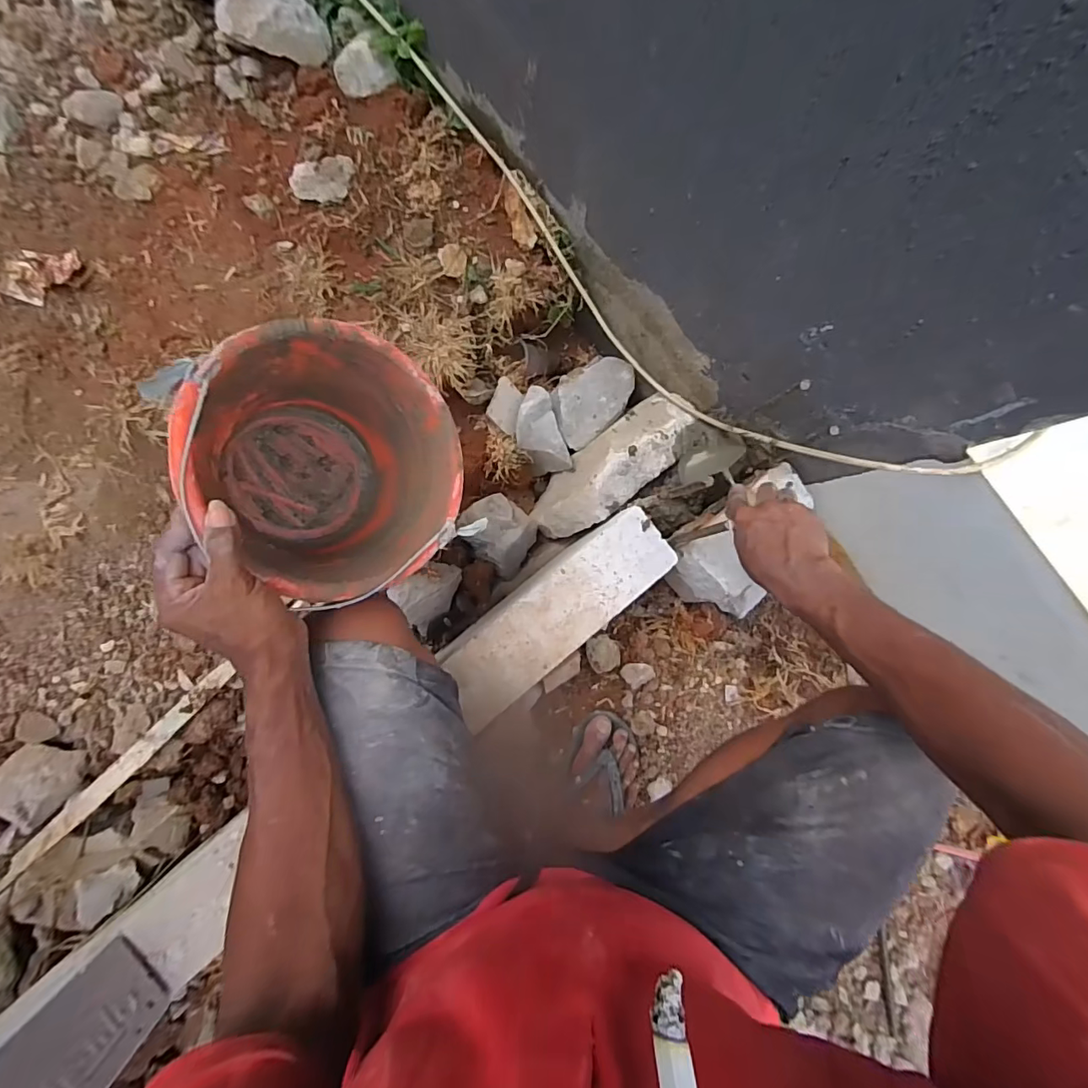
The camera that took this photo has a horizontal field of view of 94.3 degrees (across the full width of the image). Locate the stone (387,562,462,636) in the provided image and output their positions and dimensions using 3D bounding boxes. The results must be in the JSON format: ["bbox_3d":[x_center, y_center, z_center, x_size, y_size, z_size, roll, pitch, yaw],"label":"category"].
[{"bbox_3d":[-0.176,0.074,0.786,0.107,0.064,0.092,-38,91,-9],"label":"stone"}]

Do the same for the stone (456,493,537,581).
[{"bbox_3d":[-0.073,-0.019,0.839,0.126,0.060,0.108,43,82,-3],"label":"stone"}]

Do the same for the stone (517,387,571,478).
[{"bbox_3d":[-0.009,-0.187,0.832,0.079,0.049,0.149,-19,88,-9],"label":"stone"}]

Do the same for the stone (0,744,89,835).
[{"bbox_3d":[-0.684,0.320,0.671,0.131,0.037,0.103,-43,92,-8],"label":"stone"}]

